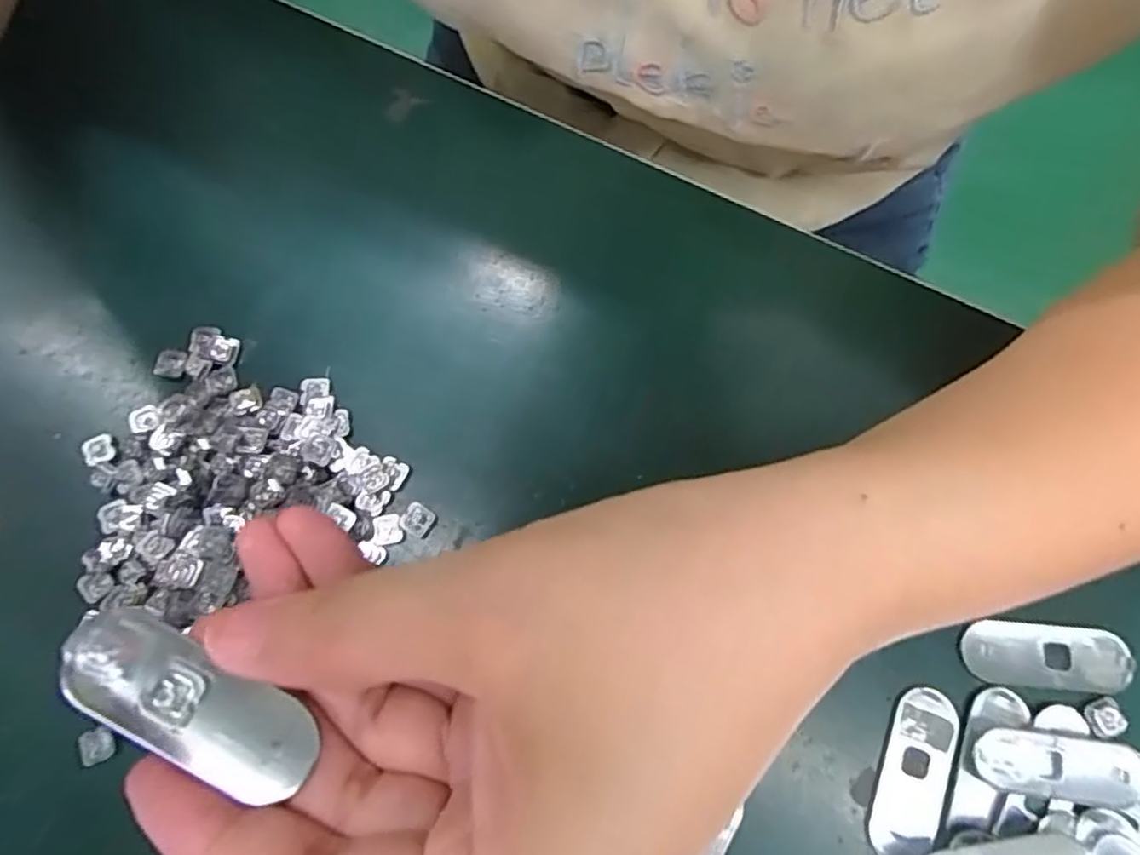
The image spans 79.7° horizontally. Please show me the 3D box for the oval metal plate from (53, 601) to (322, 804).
[{"bbox_3d":[-0.071,0.051,0.126,0.049,0.004,0.018,27,76,5],"label":"oval metal plate"}]

